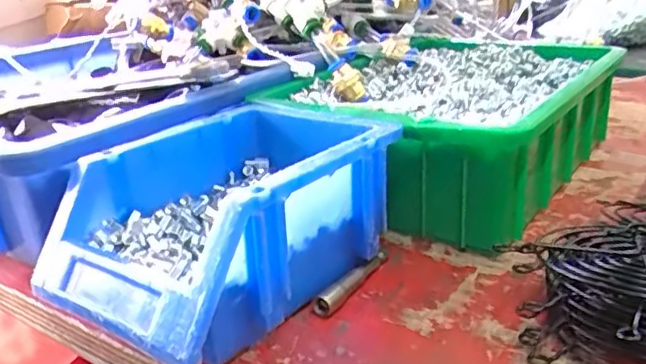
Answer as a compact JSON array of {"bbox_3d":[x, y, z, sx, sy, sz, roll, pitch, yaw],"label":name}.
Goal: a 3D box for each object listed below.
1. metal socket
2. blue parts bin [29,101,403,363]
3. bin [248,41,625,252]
[{"bbox_3d":[0.016,0.048,0.305,0.009,0.011,0.058,11,26,34],"label":"metal socket"},{"bbox_3d":[-0.044,0.020,0.298,0.110,0.074,0.152,14,27,38],"label":"blue parts bin"},{"bbox_3d":[0.089,-0.044,0.436,0.181,0.082,0.252,11,26,34],"label":"bin"}]

